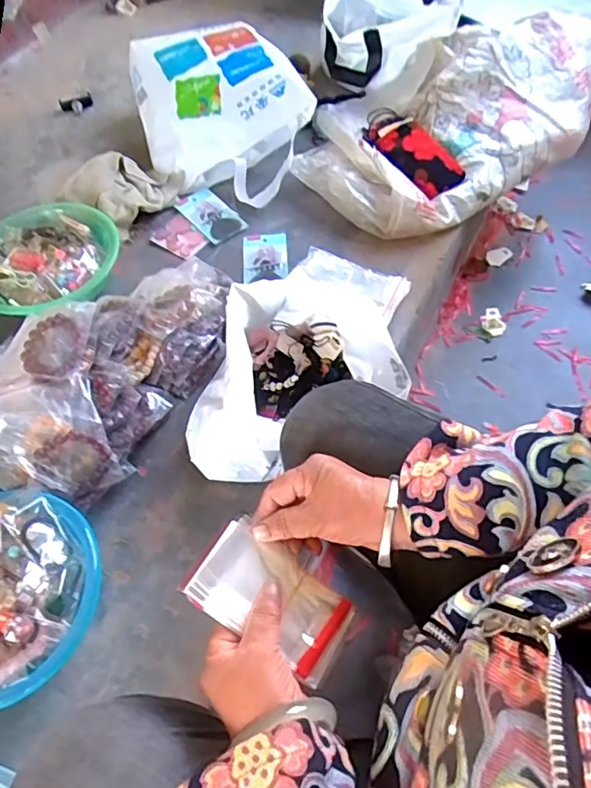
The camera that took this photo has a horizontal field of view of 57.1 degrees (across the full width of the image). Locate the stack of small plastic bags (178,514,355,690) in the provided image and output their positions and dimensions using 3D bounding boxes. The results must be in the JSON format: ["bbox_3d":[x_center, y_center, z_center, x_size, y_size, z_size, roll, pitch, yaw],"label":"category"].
[{"bbox_3d":[-0.016,0.152,0.407,0.121,0.010,0.071,37,59,-1],"label":"stack of small plastic bags"}]

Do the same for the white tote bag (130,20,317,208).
[{"bbox_3d":[-0.148,-0.561,1.072,0.305,0.142,0.416,-15,56,-5],"label":"white tote bag"}]

